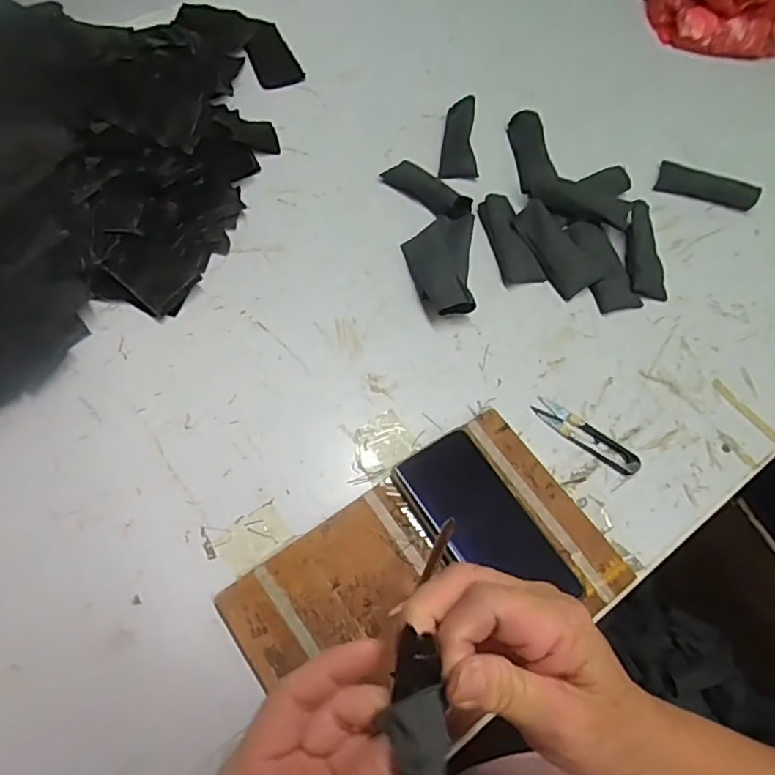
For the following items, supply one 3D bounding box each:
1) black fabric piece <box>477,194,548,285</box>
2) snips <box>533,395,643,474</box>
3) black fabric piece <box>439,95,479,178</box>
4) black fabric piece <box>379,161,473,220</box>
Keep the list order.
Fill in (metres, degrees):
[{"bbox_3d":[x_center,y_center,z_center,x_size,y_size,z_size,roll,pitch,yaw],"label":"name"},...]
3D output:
[{"bbox_3d":[0.122,-0.153,0.598,0.038,0.015,0.104,-16,65,-10],"label":"black fabric piece"},{"bbox_3d":[0.175,0.042,0.516,0.101,0.006,0.025,37,67,15],"label":"snips"},{"bbox_3d":[0.081,-0.280,0.658,0.038,0.008,0.101,-1,75,12],"label":"black fabric piece"},{"bbox_3d":[0.045,-0.213,0.623,0.102,0.017,0.043,39,68,15],"label":"black fabric piece"}]

